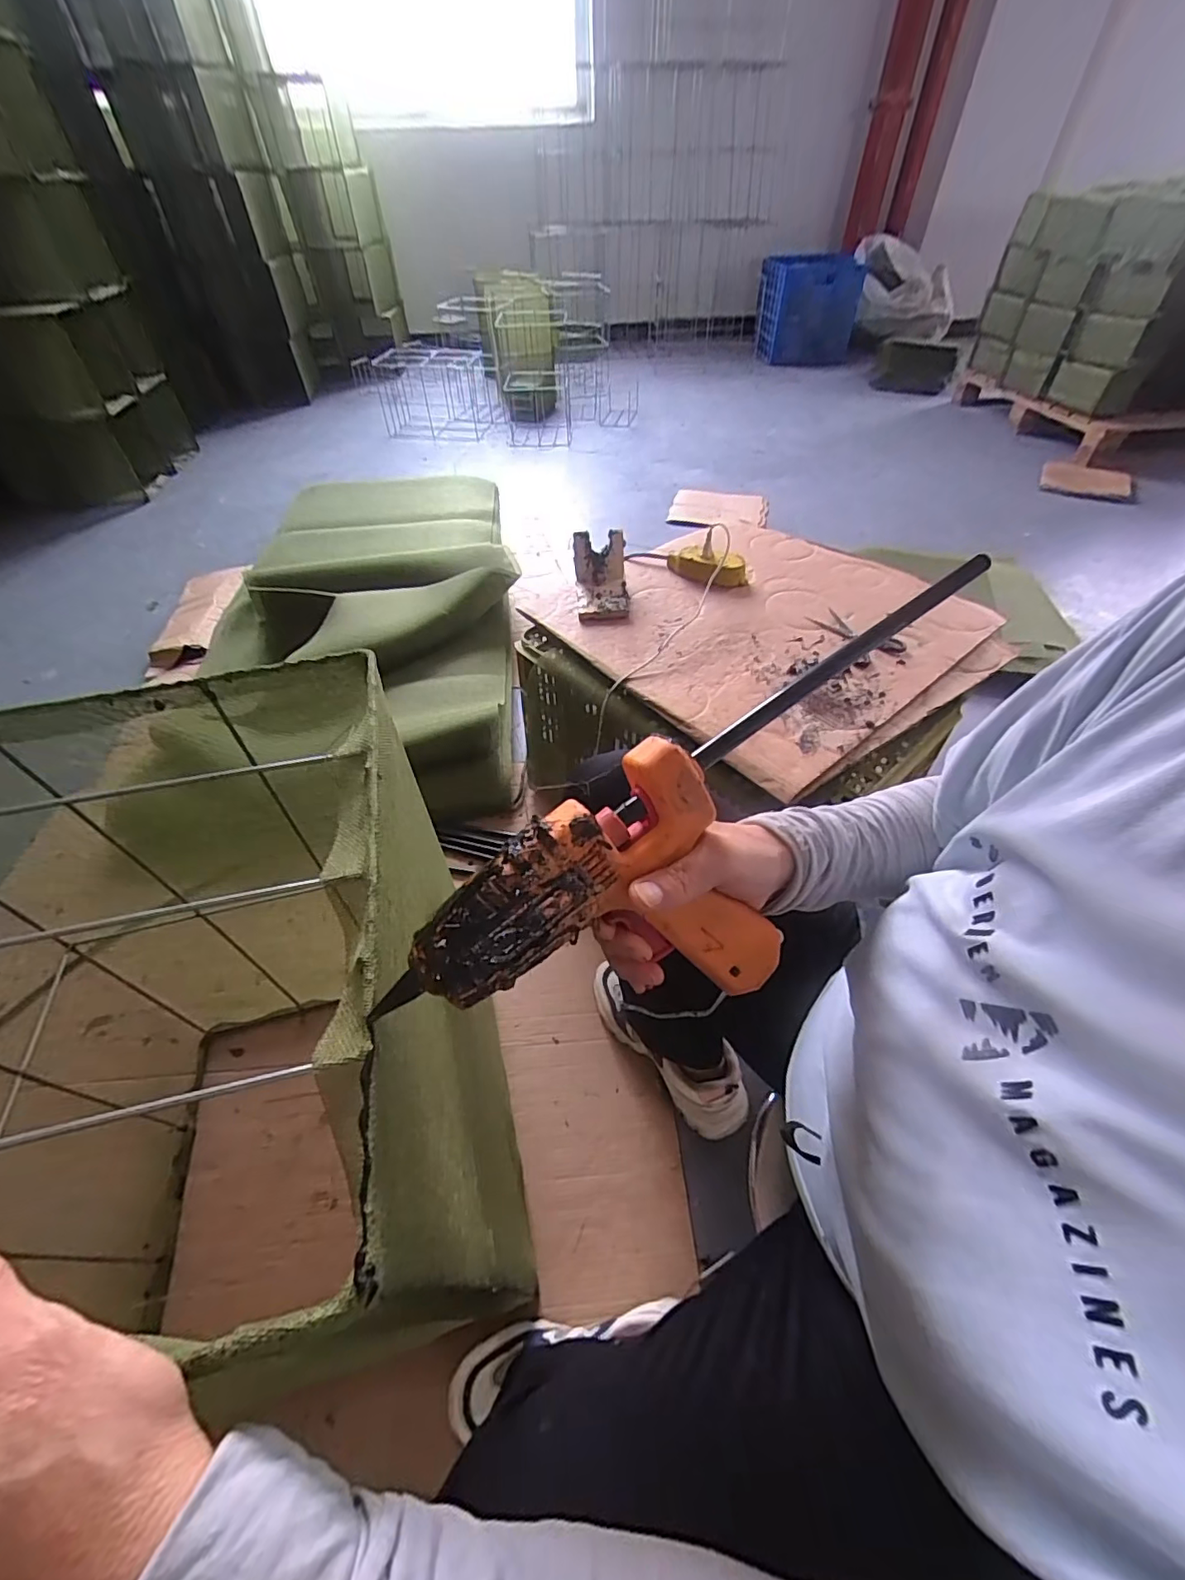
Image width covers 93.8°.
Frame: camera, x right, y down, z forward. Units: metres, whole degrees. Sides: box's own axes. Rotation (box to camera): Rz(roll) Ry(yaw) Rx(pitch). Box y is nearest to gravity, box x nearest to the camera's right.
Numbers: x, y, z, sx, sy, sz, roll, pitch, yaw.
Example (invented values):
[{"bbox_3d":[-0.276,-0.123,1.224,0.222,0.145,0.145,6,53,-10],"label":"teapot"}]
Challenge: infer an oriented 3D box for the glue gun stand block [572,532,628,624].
[{"bbox_3d":[0.014,-0.349,0.898,0.086,0.085,0.140,-3,49,-1],"label":"glue gun stand block"}]

